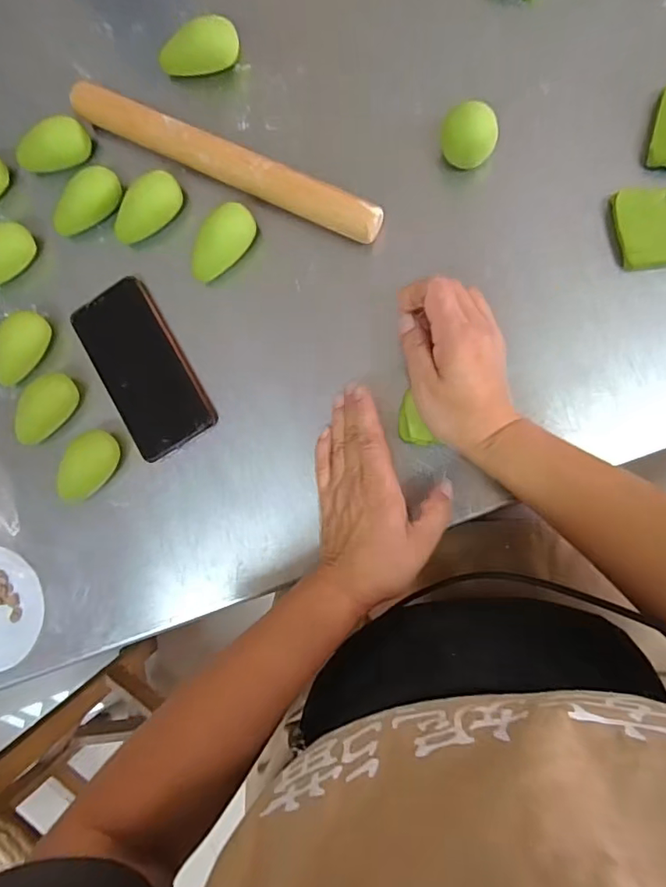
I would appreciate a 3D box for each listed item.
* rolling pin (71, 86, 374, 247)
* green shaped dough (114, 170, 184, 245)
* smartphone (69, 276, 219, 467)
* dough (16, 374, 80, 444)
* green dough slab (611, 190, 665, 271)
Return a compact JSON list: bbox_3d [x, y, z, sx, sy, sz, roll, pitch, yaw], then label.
[{"bbox_3d":[-0.096,-0.244,0.452,0.299,0.029,0.030,27,92,9],"label":"rolling pin"},{"bbox_3d":[-0.165,-0.208,0.470,0.071,0.039,0.032,-44,82,5],"label":"green shaped dough"},{"bbox_3d":[-0.171,-0.068,0.470,0.075,0.012,0.158,-31,84,6],"label":"smartphone"},{"bbox_3d":[-0.256,-0.030,0.470,0.035,0.030,0.068,31,92,9],"label":"dough"},{"bbox_3d":[0.259,-0.166,0.403,0.078,0.012,0.058,0,88,9],"label":"green dough slab"}]

